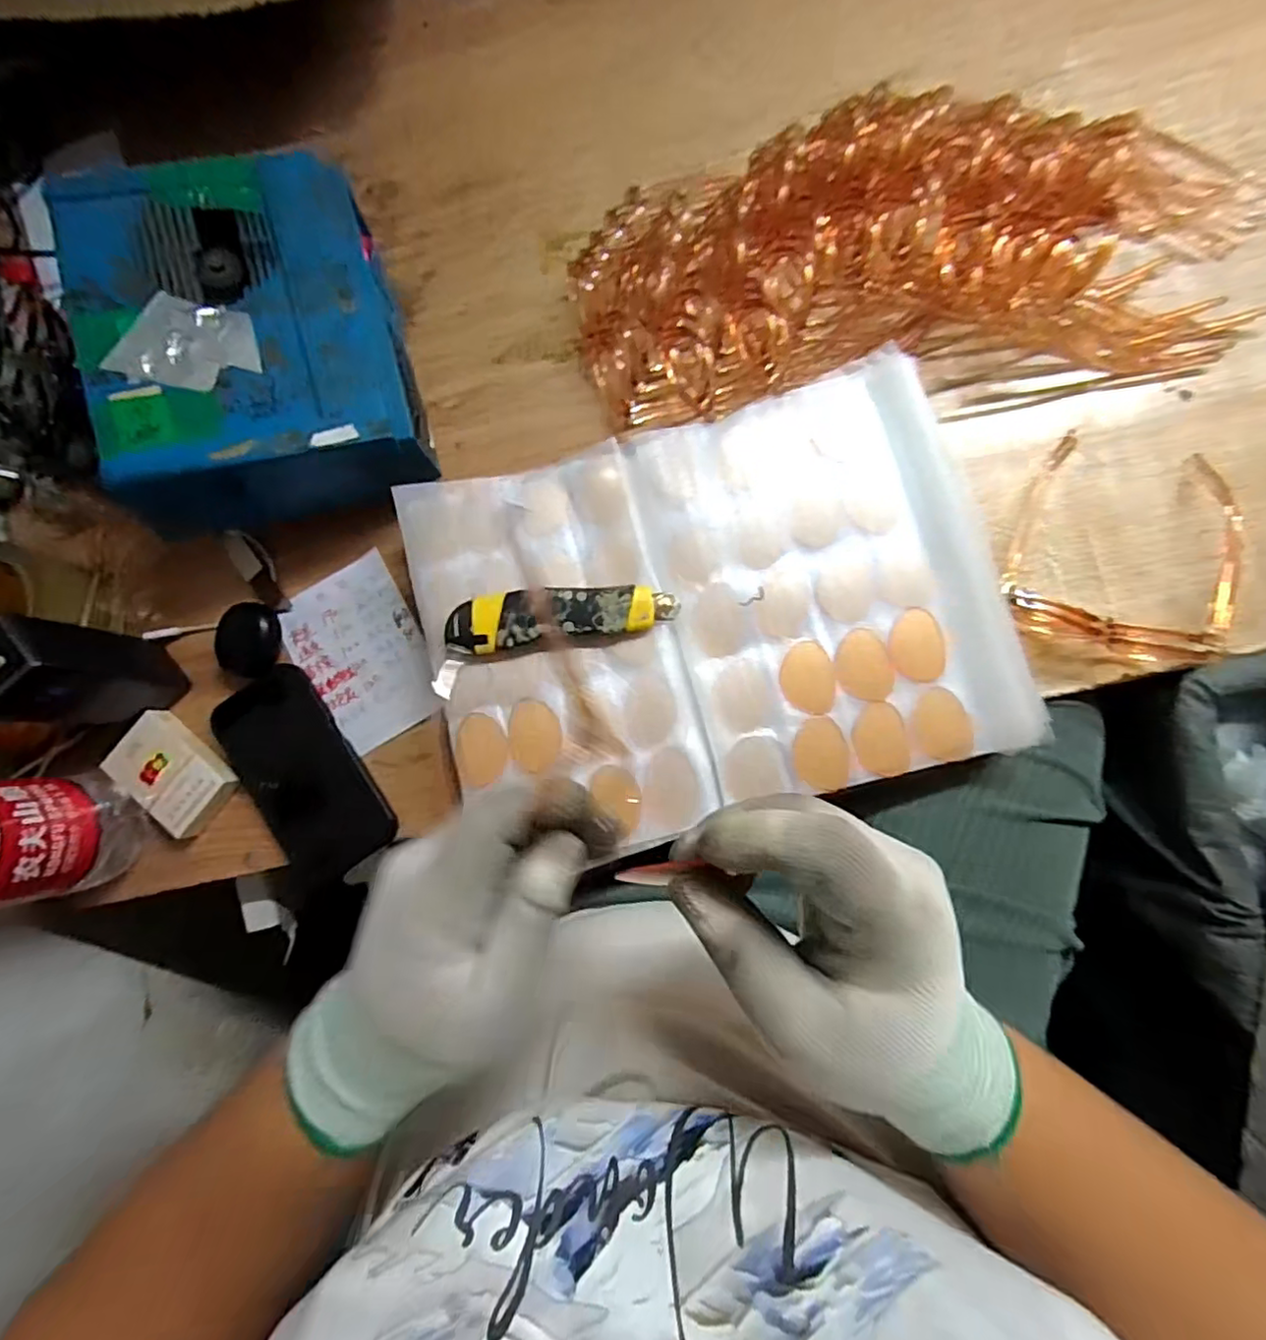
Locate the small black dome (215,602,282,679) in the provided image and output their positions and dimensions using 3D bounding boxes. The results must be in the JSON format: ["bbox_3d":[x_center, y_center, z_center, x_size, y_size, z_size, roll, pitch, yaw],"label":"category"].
[{"bbox_3d":[-0.311,-0.025,0.503,0.038,0.028,0.058,20,85,6],"label":"small black dome"}]

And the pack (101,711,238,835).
[{"bbox_3d":[-0.360,0.080,0.486,0.091,0.022,0.065,35,87,8],"label":"pack"}]

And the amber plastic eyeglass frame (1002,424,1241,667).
[{"bbox_3d":[0.364,-0.093,0.453,0.156,0.035,0.168,20,85,6],"label":"amber plastic eyeglass frame"}]

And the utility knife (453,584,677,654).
[{"bbox_3d":[-0.049,-0.038,0.431,0.155,0.022,0.038,-10,83,3],"label":"utility knife"}]

